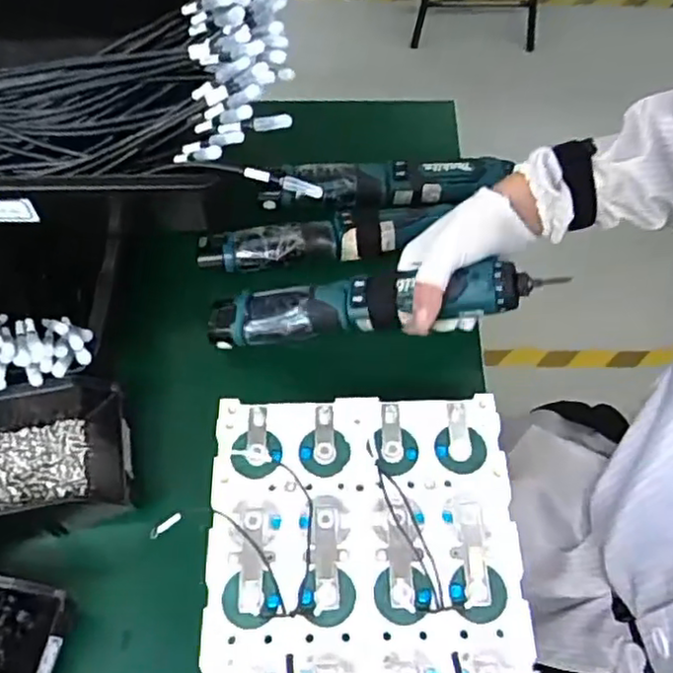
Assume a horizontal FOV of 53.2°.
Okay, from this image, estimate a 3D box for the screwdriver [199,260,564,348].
[{"bbox_3d":[0.025,-0.026,0.537,0.280,0.040,0.042,-6,58,21],"label":"screwdriver"}]

